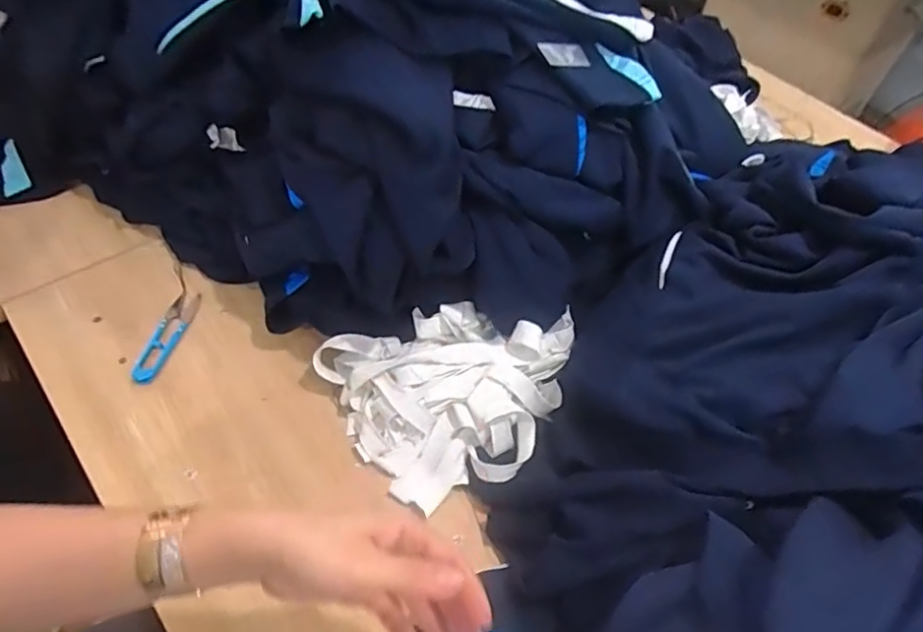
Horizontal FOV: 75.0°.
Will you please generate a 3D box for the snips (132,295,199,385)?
[{"bbox_3d":[-0.311,0.021,0.633,0.029,0.015,0.118,8,52,1],"label":"snips"}]

